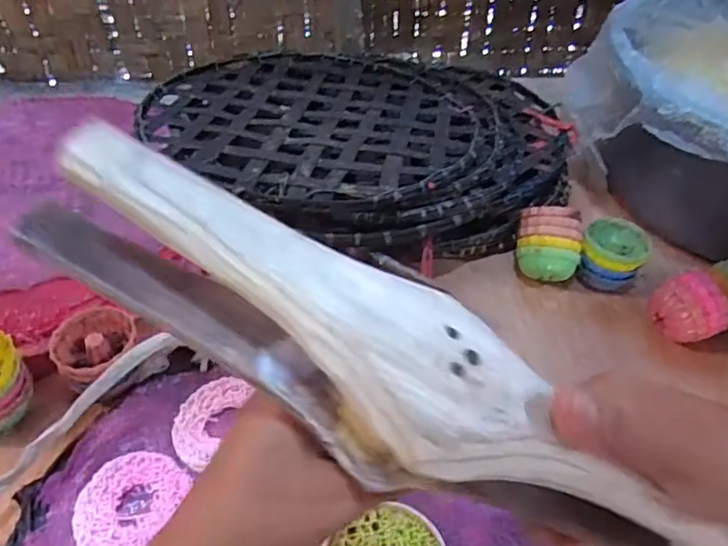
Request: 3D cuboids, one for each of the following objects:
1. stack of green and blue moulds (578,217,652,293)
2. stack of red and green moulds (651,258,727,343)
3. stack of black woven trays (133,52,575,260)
[{"bbox_3d":[0.253,-0.016,0.586,0.063,0.054,0.069,25,50,21],"label":"stack of green and blue moulds"},{"bbox_3d":[0.334,0.029,0.545,0.122,0.060,0.066,-19,49,-19],"label":"stack of red and green moulds"},{"bbox_3d":[0.008,-0.156,0.658,0.471,0.112,0.370,-20,50,-20],"label":"stack of black woven trays"}]

